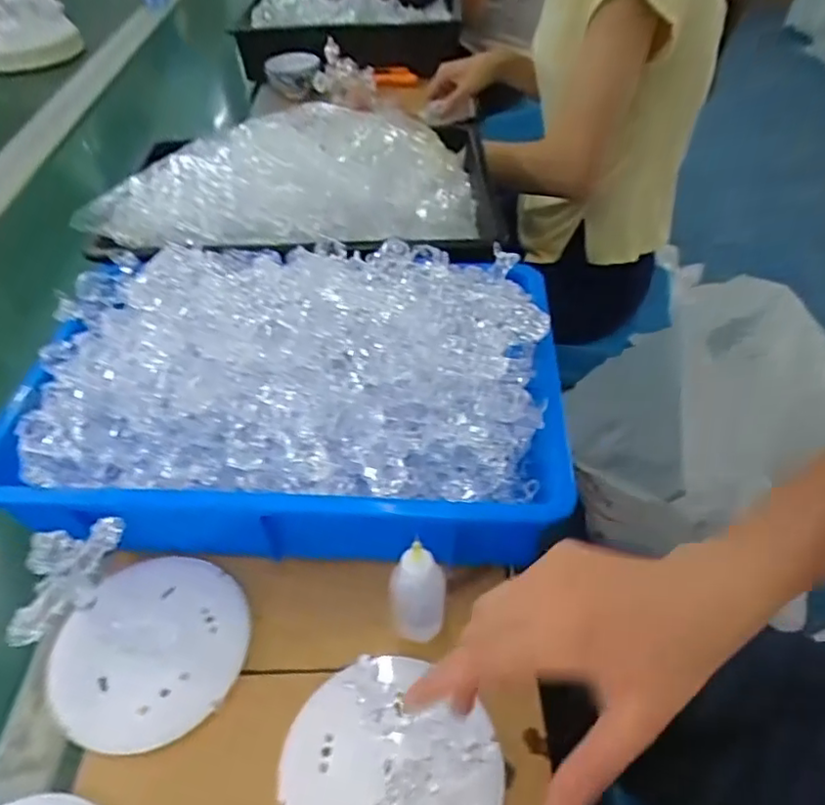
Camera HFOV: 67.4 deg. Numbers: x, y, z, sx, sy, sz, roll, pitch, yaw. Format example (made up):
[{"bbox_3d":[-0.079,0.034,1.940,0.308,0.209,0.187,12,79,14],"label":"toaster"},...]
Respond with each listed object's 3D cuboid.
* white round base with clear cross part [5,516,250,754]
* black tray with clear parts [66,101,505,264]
[{"bbox_3d":[-0.178,0.132,0.387,0.116,0.119,0.124,-1,45,1],"label":"white round base with clear cross part"},{"bbox_3d":[-0.120,-0.218,0.626,0.400,0.114,0.203,1,48,4],"label":"black tray with clear parts"}]

